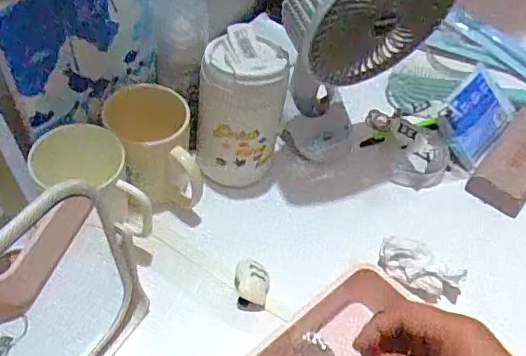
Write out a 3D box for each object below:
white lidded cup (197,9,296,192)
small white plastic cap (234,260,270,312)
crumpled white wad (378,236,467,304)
[{"bbox_3d":[-0.020,-0.067,0.578,0.085,0.155,0.081,10,51,2],"label":"white lidded cup"},{"bbox_3d":[-0.011,0.102,0.527,0.032,0.027,0.045,8,51,0],"label":"small white plastic cap"},{"bbox_3d":[0.156,0.094,0.559,0.087,0.038,0.042,31,54,18],"label":"crumpled white wad"}]

